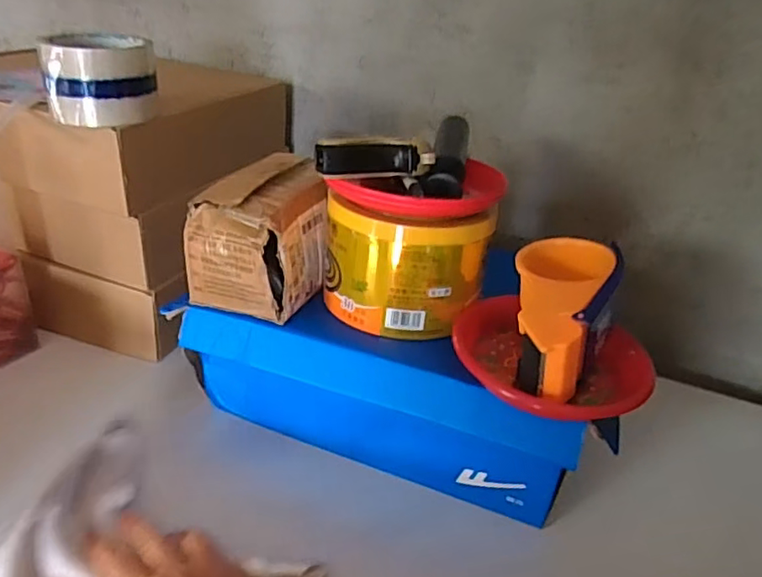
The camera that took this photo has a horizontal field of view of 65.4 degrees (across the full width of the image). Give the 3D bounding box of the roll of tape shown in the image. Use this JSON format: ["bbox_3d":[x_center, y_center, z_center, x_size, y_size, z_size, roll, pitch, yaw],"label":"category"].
[{"bbox_3d":[-0.244,-0.185,0.518,0.093,0.065,0.079,-3,32,-15],"label":"roll of tape"}]

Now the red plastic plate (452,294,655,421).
[{"bbox_3d":[0.128,0.053,0.455,0.139,0.026,0.139,4,31,-3],"label":"red plastic plate"}]

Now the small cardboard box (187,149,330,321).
[{"bbox_3d":[-0.100,-0.045,0.496,0.098,0.097,0.104,18,33,20],"label":"small cardboard box"}]

